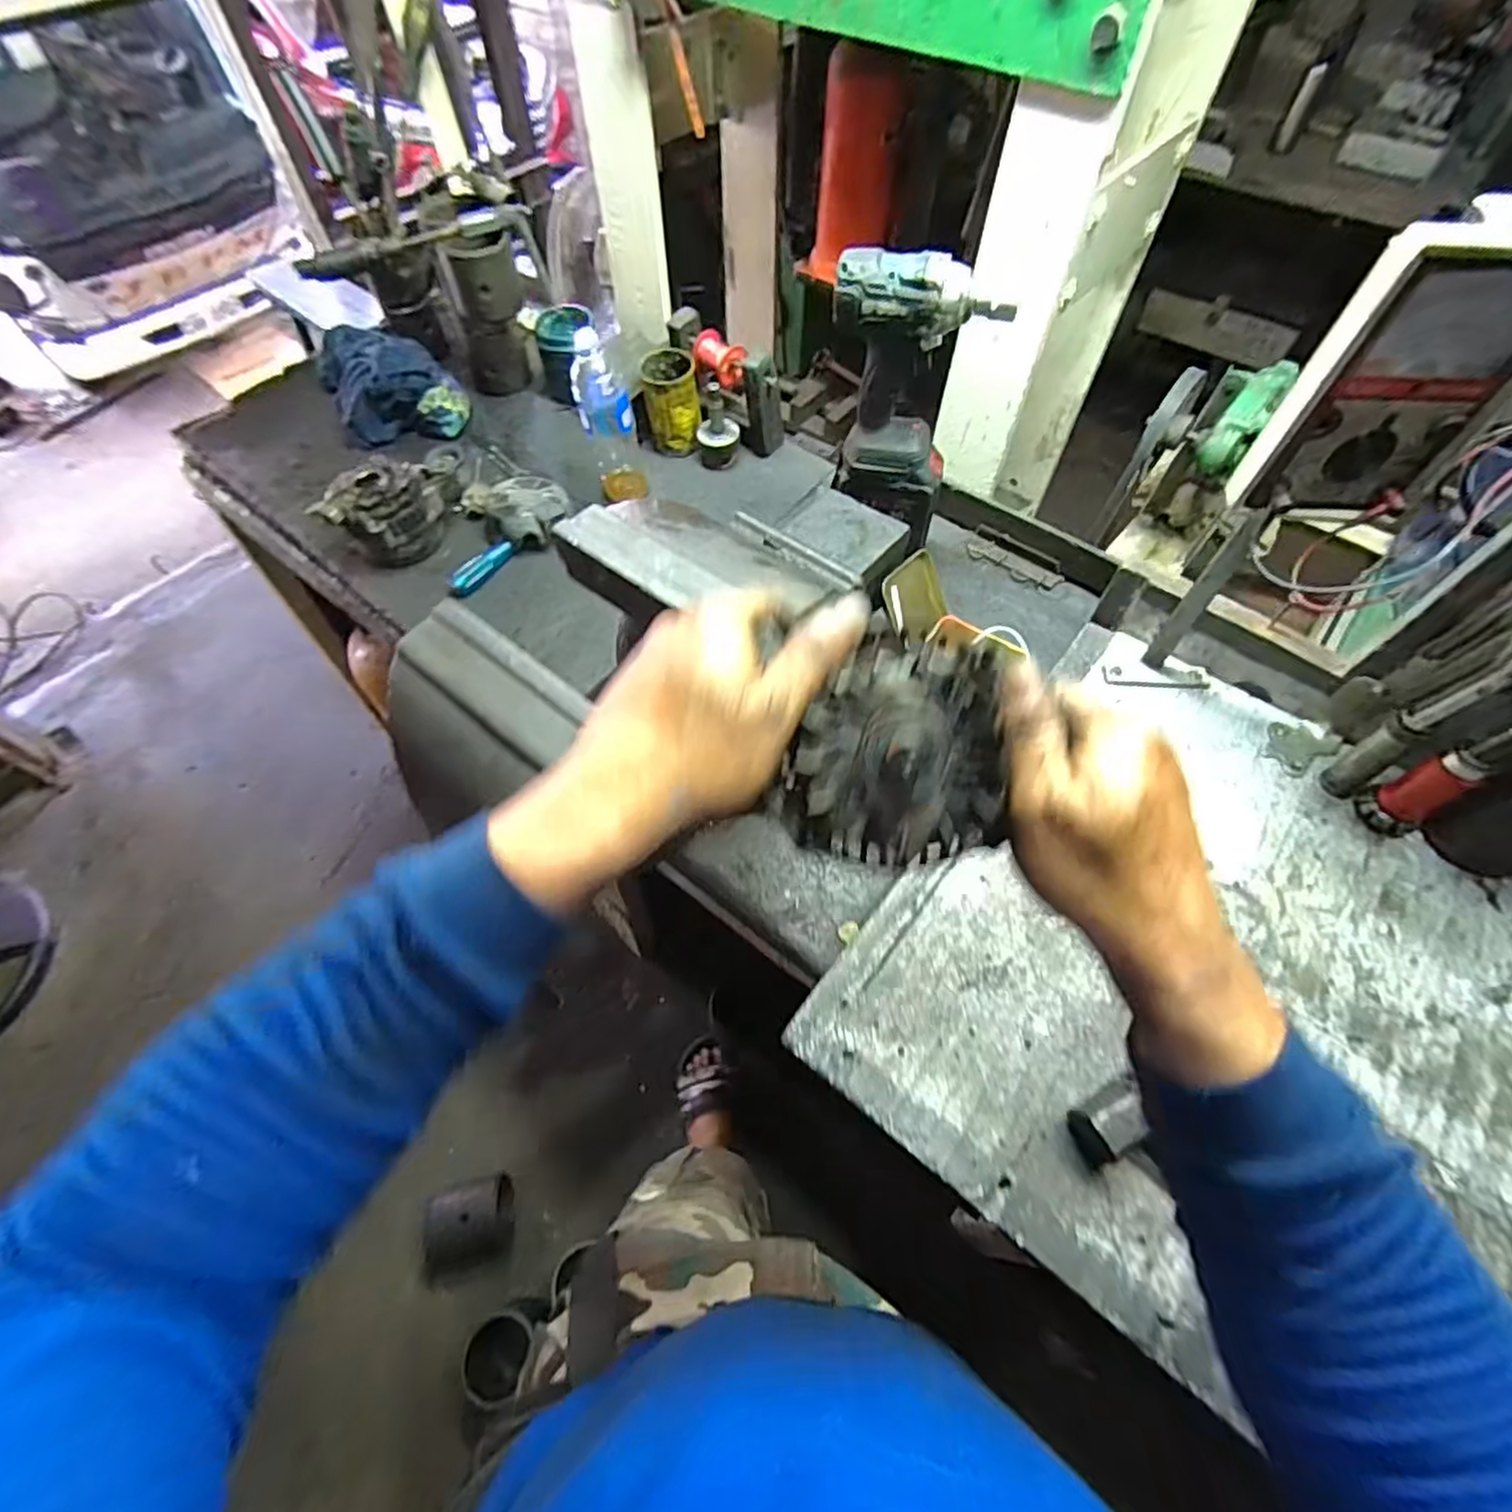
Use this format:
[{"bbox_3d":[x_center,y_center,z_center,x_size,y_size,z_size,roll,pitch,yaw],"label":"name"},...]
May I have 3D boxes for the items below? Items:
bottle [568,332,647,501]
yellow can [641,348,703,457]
[{"bbox_3d":[-0.186,-0.425,0.848,0.068,0.211,0.065,-10,59,-7],"label":"bottle"},{"bbox_3d":[-0.116,-0.492,0.940,0.072,0.110,0.071,1,59,-1],"label":"yellow can"}]

